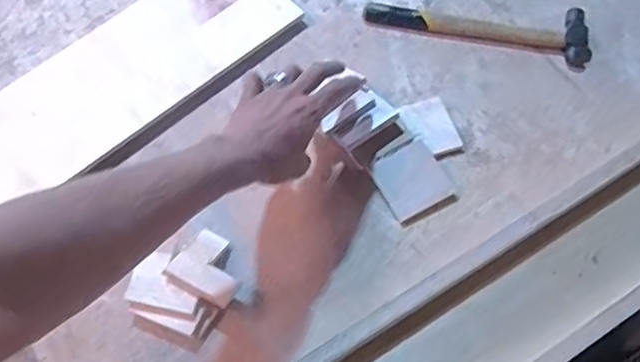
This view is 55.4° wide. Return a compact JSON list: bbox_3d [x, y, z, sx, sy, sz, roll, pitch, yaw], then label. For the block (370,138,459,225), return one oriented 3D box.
[{"bbox_3d":[0.102,0.000,0.670,0.070,0.019,0.077,-26,67,-13],"label":"block"}]

